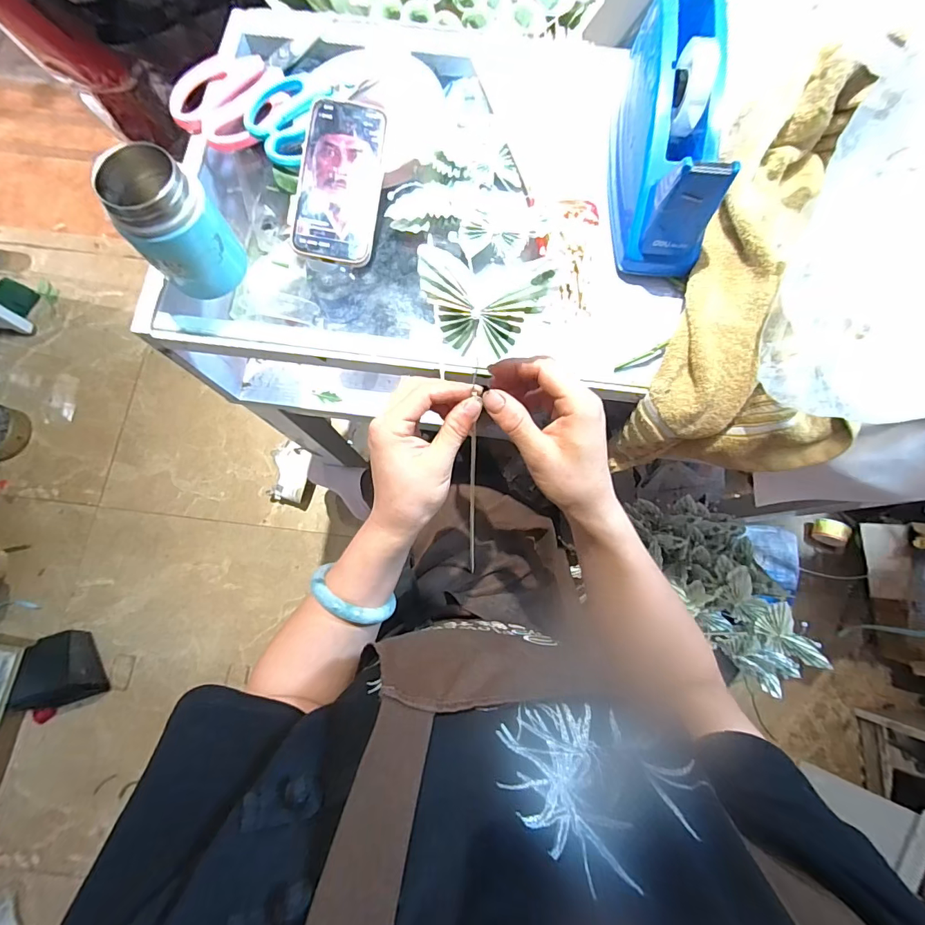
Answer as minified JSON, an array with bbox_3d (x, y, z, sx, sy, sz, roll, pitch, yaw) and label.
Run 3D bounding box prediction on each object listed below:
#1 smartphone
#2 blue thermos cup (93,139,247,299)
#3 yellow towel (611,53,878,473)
[{"bbox_3d":[-0.115,-0.262,0.410,0.074,0.005,0.146,7,90,-9],"label":"smartphone"},{"bbox_3d":[-0.233,-0.191,0.364,0.070,0.103,0.062,-39,81,-9],"label":"blue thermos cup"},{"bbox_3d":[0.281,-0.163,0.416,0.164,0.116,0.364,15,91,2],"label":"yellow towel"}]

